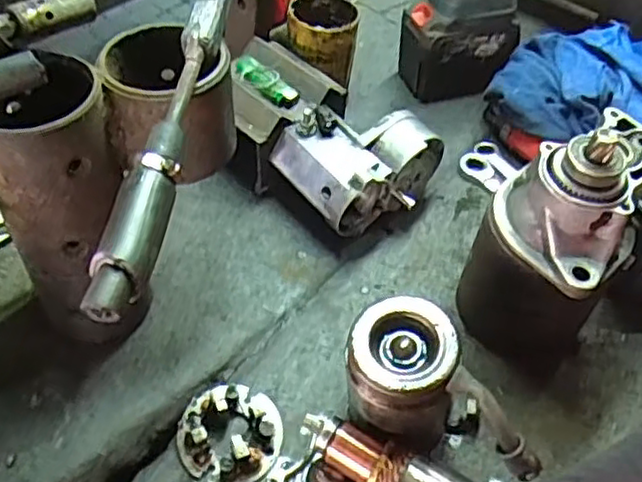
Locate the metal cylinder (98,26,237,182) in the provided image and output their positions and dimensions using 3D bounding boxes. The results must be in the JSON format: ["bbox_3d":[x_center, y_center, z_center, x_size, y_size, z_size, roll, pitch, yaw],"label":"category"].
[{"bbox_3d":[-0.106,-0.100,0.493,0.088,0.080,0.090,4,49,1],"label":"metal cylinder"}]

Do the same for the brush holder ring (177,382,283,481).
[{"bbox_3d":[-0.069,0.145,0.531,0.076,0.033,0.079,1,49,-1],"label":"brush holder ring"}]

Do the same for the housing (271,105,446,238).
[{"bbox_3d":[0.041,-0.076,0.669,0.148,0.079,0.106,-21,53,-19],"label":"housing"}]

